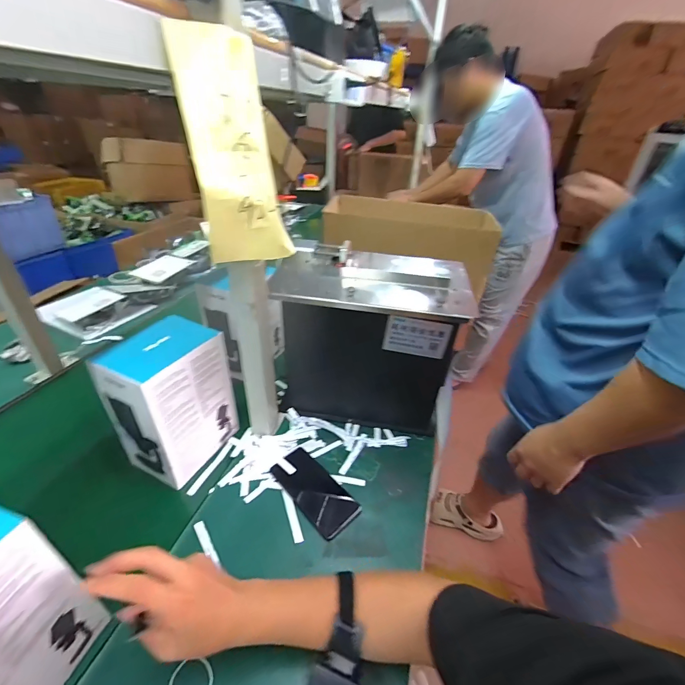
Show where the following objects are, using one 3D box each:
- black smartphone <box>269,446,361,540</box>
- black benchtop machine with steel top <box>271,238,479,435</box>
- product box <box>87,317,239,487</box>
[{"bbox_3d":[-0.048,0.244,0.569,0.073,0.010,0.157,-25,44,-36],"label":"black smartphone"},{"bbox_3d":[0.044,-0.008,0.687,0.310,0.313,0.213,7,34,4],"label":"black benchtop machine with steel top"},{"bbox_3d":[-0.286,0.099,0.574,0.130,0.221,0.154,18,36,19],"label":"product box"}]

